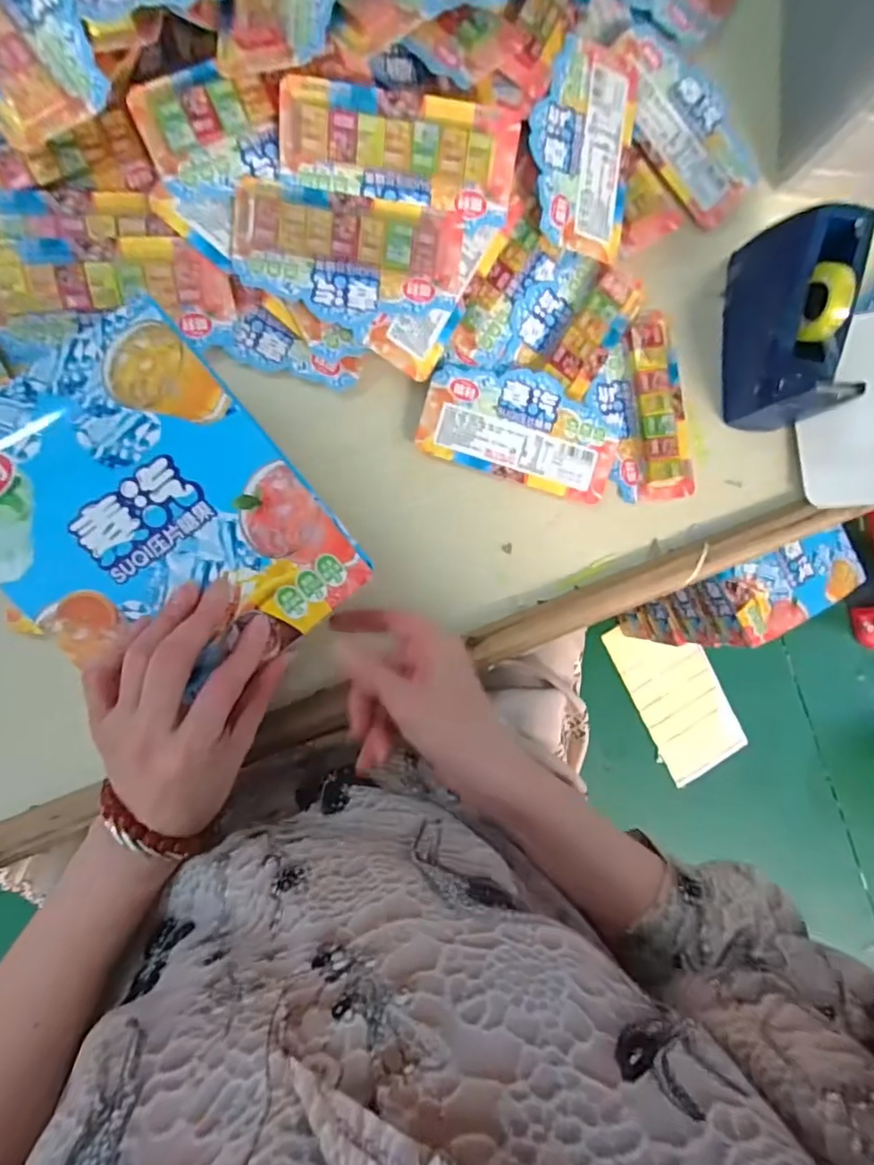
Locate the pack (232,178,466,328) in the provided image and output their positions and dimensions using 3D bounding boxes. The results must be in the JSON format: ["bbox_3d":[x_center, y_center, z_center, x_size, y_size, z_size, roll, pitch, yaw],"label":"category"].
[{"bbox_3d":[-0.059,-0.212,0.376,0.145,0.015,0.075,7,108,-6],"label":"pack"}]

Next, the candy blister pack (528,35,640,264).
[{"bbox_3d":[0.104,-0.311,0.407,0.077,0.015,0.148,7,89,-8],"label":"candy blister pack"}]

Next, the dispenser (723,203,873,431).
[{"bbox_3d":[0.261,-0.188,0.414,0.054,0.084,0.132,0,90,-9],"label":"dispenser"}]

